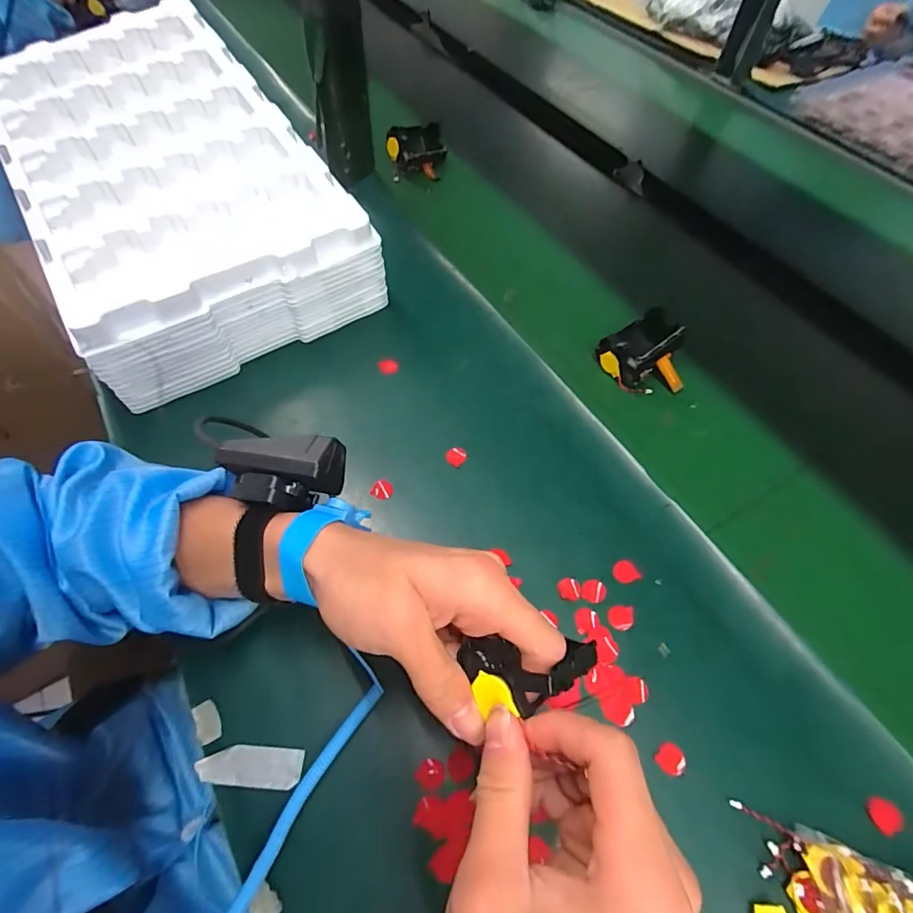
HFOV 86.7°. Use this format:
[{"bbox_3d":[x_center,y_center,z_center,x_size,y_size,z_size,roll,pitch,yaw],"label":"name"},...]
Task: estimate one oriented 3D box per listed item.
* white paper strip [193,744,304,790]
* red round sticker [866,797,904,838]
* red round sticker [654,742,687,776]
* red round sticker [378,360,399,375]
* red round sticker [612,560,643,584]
[{"bbox_3d":[-0.123,0.184,0.288,0.060,0.005,0.021,3,58,3],"label":"white paper strip"},{"bbox_3d":[0.247,0.207,0.278,0.017,0.004,0.019,-39,76,-13],"label":"red round sticker"},{"bbox_3d":[0.129,0.181,0.289,0.017,0.004,0.016,0,58,1],"label":"red round sticker"},{"bbox_3d":[-0.065,-0.085,0.456,0.019,0.004,0.018,0,58,1],"label":"red round sticker"},{"bbox_3d":[0.121,0.083,0.348,0.017,0.004,0.017,-3,64,6],"label":"red round sticker"}]

